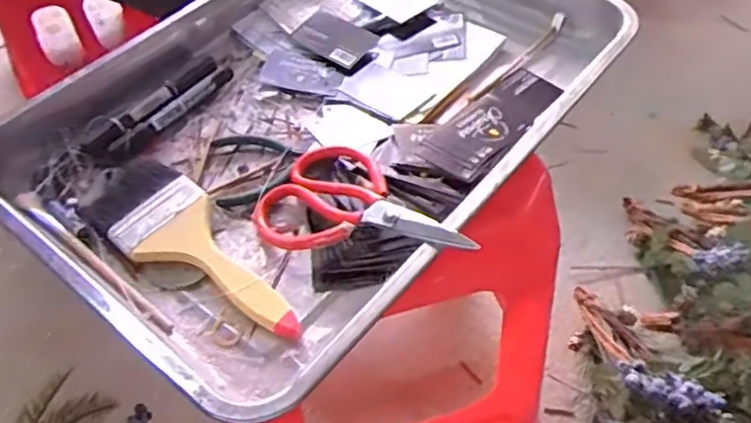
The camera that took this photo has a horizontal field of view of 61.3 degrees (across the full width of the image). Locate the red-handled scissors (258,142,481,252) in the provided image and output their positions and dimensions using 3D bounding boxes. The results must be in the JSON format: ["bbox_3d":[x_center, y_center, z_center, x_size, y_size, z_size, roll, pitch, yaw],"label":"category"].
[{"bbox_3d":[-0.008,0.000,0.454,0.165,0.025,0.102,18,52,38],"label":"red-handled scissors"}]

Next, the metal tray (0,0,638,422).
[{"bbox_3d":[-0.028,-0.103,0.540,0.344,0.054,0.524,30,58,23],"label":"metal tray"}]

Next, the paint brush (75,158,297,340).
[{"bbox_3d":[-0.129,0.022,0.459,0.203,0.015,0.067,30,58,23],"label":"paint brush"}]

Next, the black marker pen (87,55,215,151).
[{"bbox_3d":[-0.190,-0.096,0.550,0.018,0.013,0.141,27,57,21],"label":"black marker pen"}]

